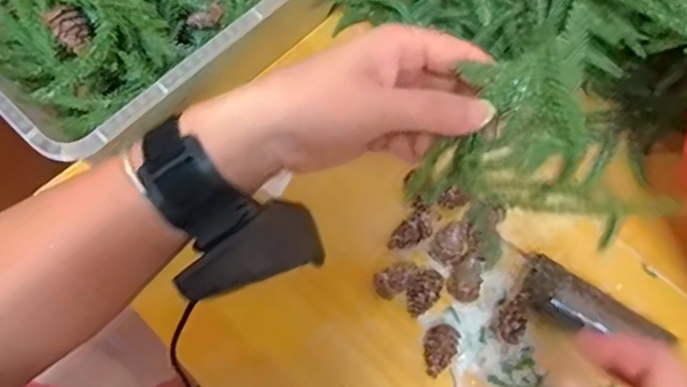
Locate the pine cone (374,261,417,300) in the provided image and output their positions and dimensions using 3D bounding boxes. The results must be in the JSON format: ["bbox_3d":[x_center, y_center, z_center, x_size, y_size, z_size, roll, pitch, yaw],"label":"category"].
[{"bbox_3d":[0.038,0.062,0.423,0.033,0.019,0.020,-33,71,-15],"label":"pine cone"}]

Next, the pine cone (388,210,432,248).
[{"bbox_3d":[0.049,0.030,0.437,0.035,0.016,0.019,-38,72,-17],"label":"pine cone"}]

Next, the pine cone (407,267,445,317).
[{"bbox_3d":[0.058,0.070,0.419,0.020,0.022,0.033,38,70,14],"label":"pine cone"}]

